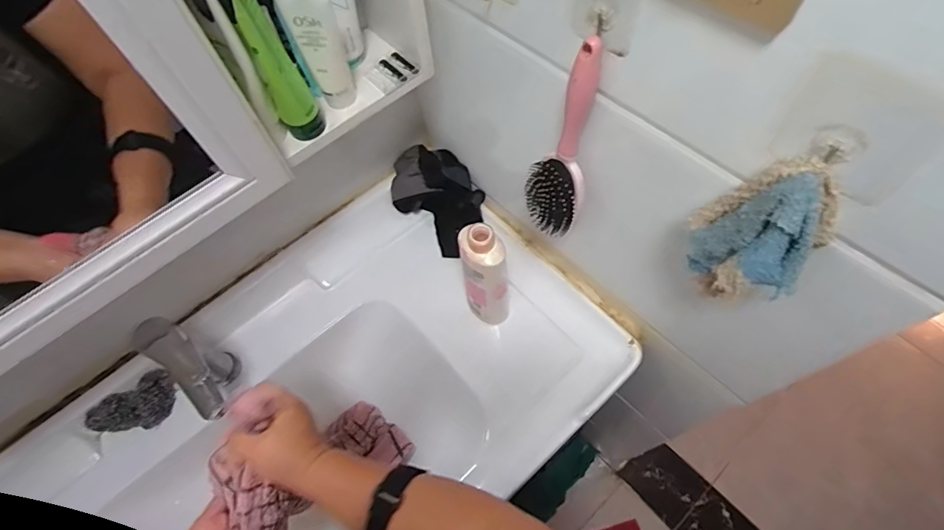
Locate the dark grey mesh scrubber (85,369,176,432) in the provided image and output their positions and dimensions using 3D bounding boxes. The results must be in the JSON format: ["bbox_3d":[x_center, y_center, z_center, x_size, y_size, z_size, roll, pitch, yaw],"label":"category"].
[{"bbox_3d":[-0.446,0.190,0.637,0.098,0.035,0.065,-37,101,-22],"label":"dark grey mesh scrubber"}]

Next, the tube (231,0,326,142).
[{"bbox_3d":[-0.177,-0.179,0.423,0.036,0.147,0.066,-27,64,-10],"label":"tube"}]

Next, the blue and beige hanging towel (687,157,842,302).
[{"bbox_3d":[0.210,-0.021,0.355,0.082,0.114,0.058,38,71,21],"label":"blue and beige hanging towel"}]

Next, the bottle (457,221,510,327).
[{"bbox_3d":[0.017,0.018,0.614,0.052,0.186,0.054,-2,62,3],"label":"bottle"}]

